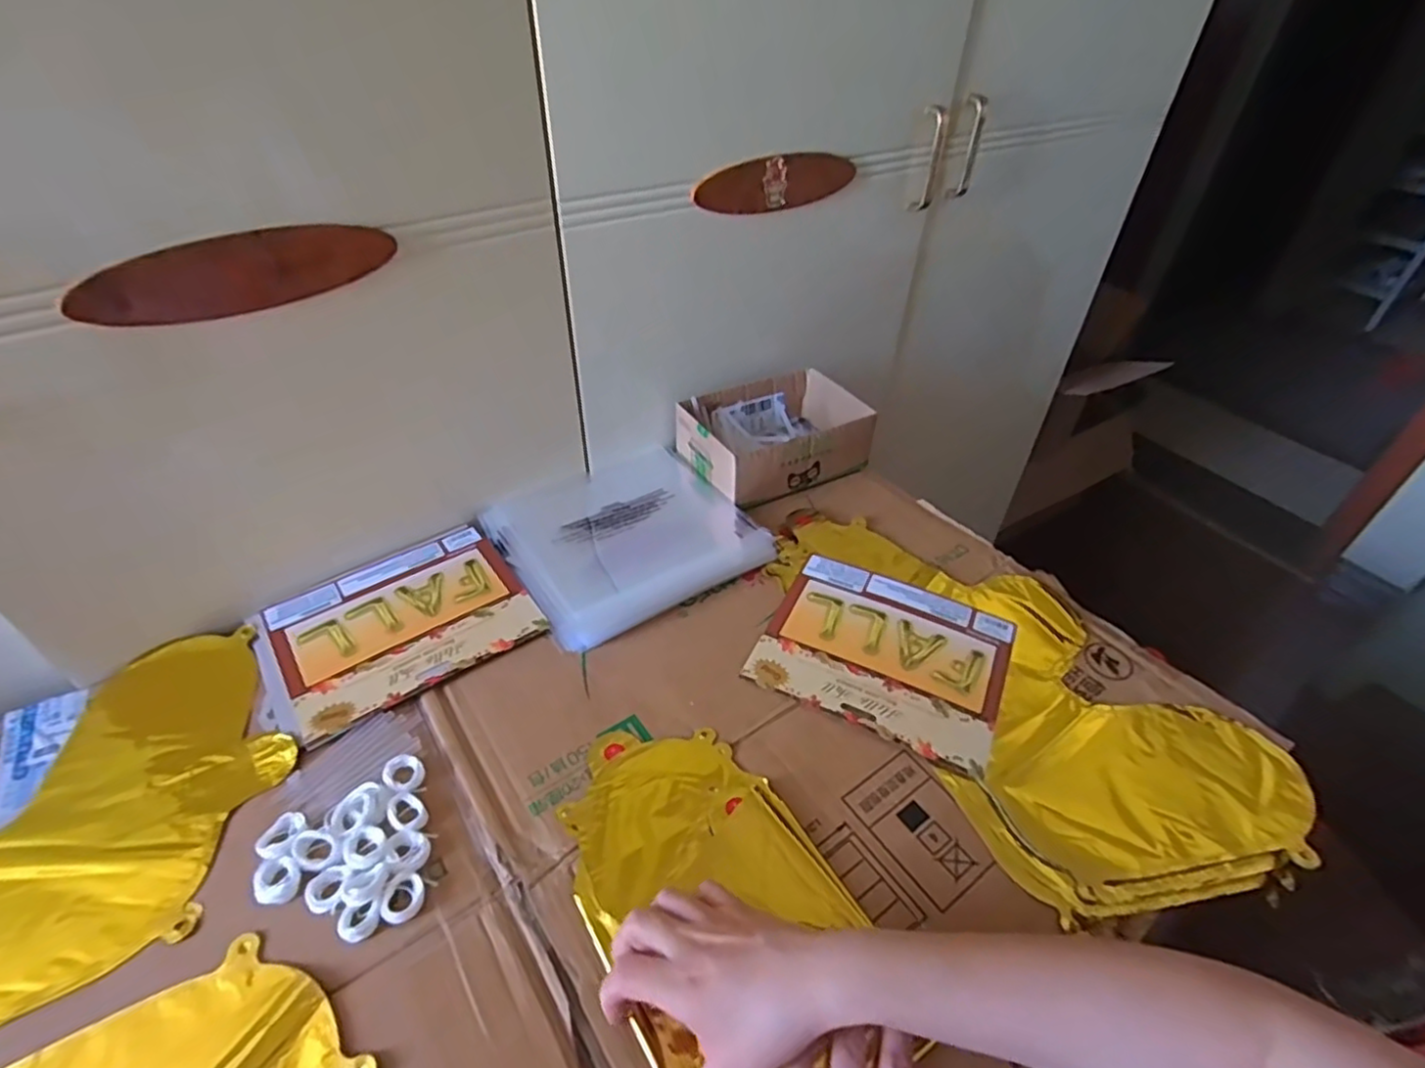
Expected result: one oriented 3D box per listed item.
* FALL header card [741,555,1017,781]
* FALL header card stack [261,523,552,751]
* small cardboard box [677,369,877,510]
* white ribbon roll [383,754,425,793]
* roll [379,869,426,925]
[{"bbox_3d":[0.144,0.095,0.560,0.187,0.007,0.161,20,45,19],"label":"FALL header card"},{"bbox_3d":[-0.262,0.069,0.571,0.190,0.005,0.166,-26,49,-28],"label":"FALL header card stack"},{"bbox_3d":[0.063,-0.110,0.737,0.177,0.068,0.136,-21,47,-24],"label":"small cardboard box"},{"bbox_3d":[-0.212,0.165,0.464,0.025,0.006,0.028,-27,50,-29],"label":"white ribbon roll"},{"bbox_3d":[-0.185,0.217,0.403,0.025,0.006,0.026,1,42,-1],"label":"roll"}]

